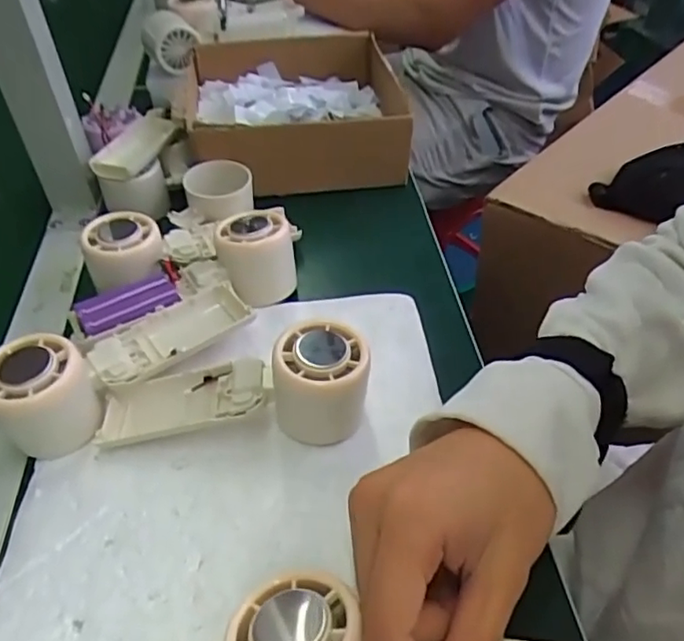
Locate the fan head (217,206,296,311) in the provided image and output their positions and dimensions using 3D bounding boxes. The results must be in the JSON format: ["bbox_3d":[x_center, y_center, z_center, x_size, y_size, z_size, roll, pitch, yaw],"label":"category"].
[{"bbox_3d":[-0.065,-0.051,0.462,0.056,0.056,0.056,-8,46,-7],"label":"fan head"}]

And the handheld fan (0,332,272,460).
[{"bbox_3d":[-0.124,0.043,0.361,0.159,0.051,0.058,-2,46,-2],"label":"handheld fan"}]

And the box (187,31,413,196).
[{"bbox_3d":[-0.044,-0.225,0.631,0.218,0.072,0.235,-8,46,-8],"label":"box"}]

